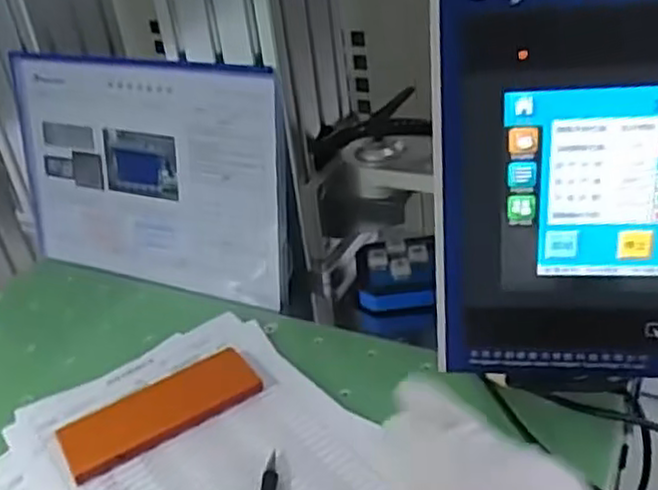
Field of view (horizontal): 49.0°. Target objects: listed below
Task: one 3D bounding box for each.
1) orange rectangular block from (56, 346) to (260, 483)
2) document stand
[{"bbox_3d":[-0.132,0.127,0.565,0.150,0.012,0.063,-24,37,-25],"label":"orange rectangular block"},{"bbox_3d":[-0.180,-0.066,0.691,0.303,0.202,0.061,10,37,25],"label":"document stand"}]

